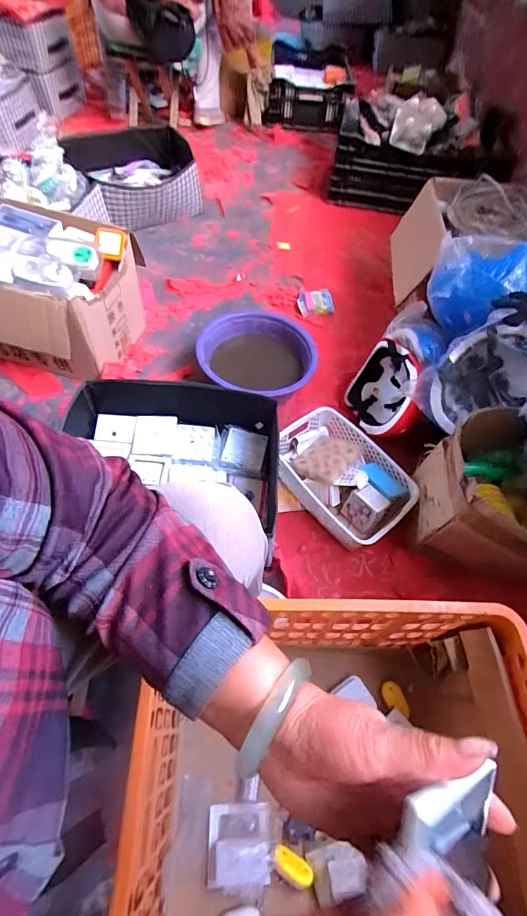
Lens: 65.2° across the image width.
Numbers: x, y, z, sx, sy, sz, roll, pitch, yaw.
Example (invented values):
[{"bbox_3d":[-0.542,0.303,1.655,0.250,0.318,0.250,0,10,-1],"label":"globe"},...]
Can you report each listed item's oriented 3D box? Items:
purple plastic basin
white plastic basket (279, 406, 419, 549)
[{"bbox_3d":[-0.015,-0.240,1.068,0.276,0.148,0.251,2,57,-3],"label":"purple plastic basin"},{"bbox_3d":[0.167,0.036,0.883,0.218,0.083,0.298,-38,68,-24],"label":"white plastic basket"}]

